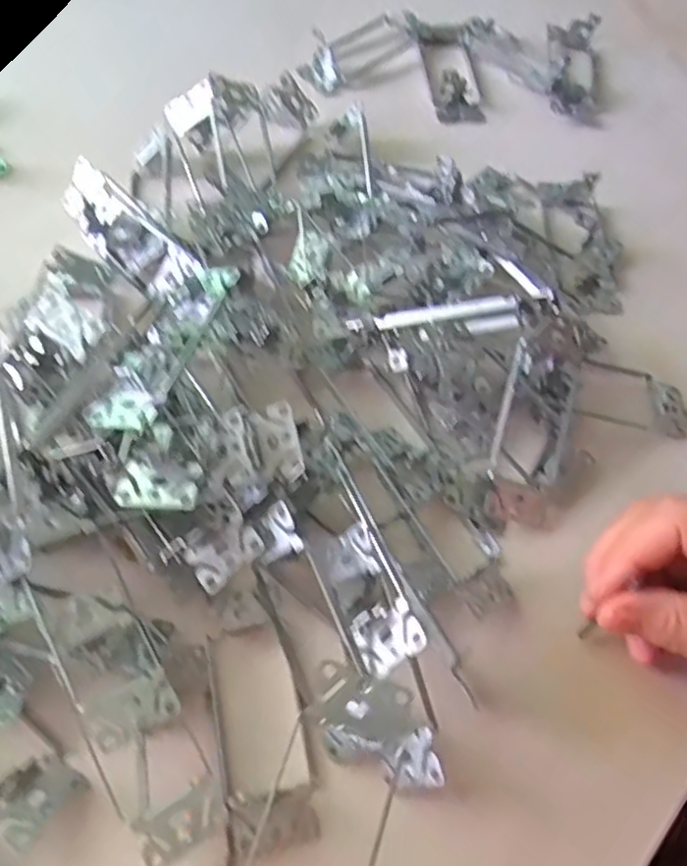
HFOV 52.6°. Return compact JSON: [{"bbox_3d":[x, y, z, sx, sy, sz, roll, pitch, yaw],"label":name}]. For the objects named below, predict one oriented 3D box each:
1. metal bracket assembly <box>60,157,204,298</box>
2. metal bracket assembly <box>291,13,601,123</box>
[{"bbox_3d":[-0.123,-0.114,0.397,0.107,0.027,0.033,40,68,14],"label":"metal bracket assembly"},{"bbox_3d":[0.082,-0.273,0.500,0.213,0.021,0.101,7,62,-1],"label":"metal bracket assembly"}]

